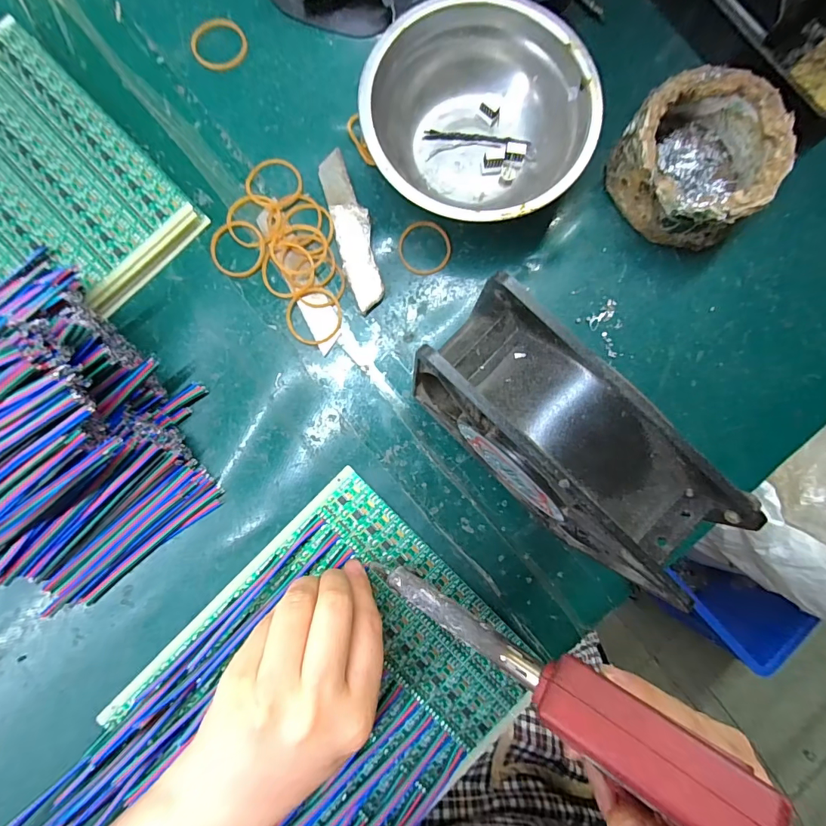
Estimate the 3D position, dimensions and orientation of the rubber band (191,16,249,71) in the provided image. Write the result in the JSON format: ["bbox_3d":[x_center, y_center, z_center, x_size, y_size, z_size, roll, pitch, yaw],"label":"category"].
[{"bbox_3d":[-0.122,-0.233,0.269,0.032,0.004,0.034,0,86,-1],"label":"rubber band"}]

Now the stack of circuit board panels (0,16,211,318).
[{"bbox_3d":[-0.254,-0.111,0.253,0.192,0.013,0.173,-44,87,-3],"label":"stack of circuit board panels"}]

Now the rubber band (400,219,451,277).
[{"bbox_3d":[0.007,-0.101,0.261,0.031,0.004,0.034,0,86,-1],"label":"rubber band"}]

